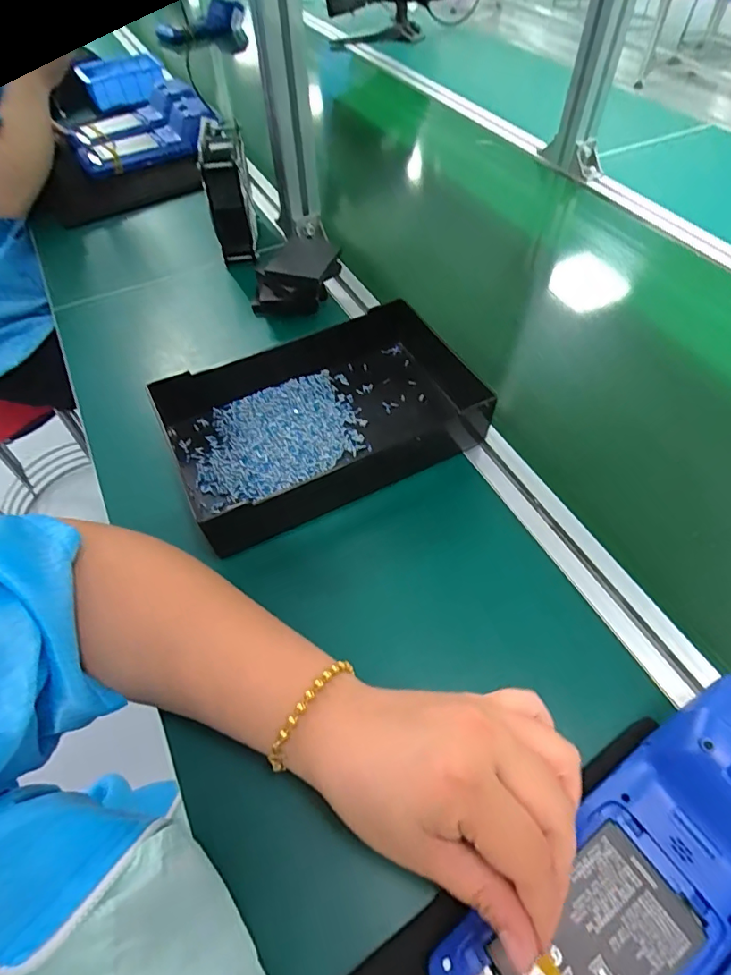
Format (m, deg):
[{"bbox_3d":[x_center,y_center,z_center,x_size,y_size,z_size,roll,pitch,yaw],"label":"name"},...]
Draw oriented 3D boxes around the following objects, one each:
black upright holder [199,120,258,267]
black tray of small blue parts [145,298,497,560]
[{"bbox_3d":[-0.167,-0.357,0.636,0.048,0.117,0.130,-10,55,-5],"label":"black upright holder"},{"bbox_3d":[-0.033,-0.057,0.463,0.264,0.068,0.165,-22,56,-13],"label":"black tray of small blue parts"}]

